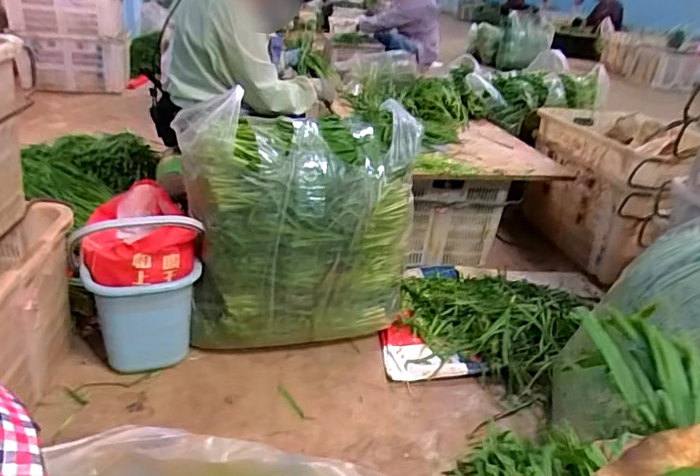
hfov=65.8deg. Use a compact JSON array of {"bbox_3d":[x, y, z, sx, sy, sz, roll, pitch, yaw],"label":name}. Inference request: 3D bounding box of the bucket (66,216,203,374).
[{"bbox_3d":[-0.471,0.098,1.227,0.242,0.375,0.219,-8,33,-23],"label":"bucket"}]

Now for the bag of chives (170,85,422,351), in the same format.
[{"bbox_3d":[-0.123,-0.022,1.296,0.518,0.543,0.228,-1,30,-11],"label":"bag of chives"}]

